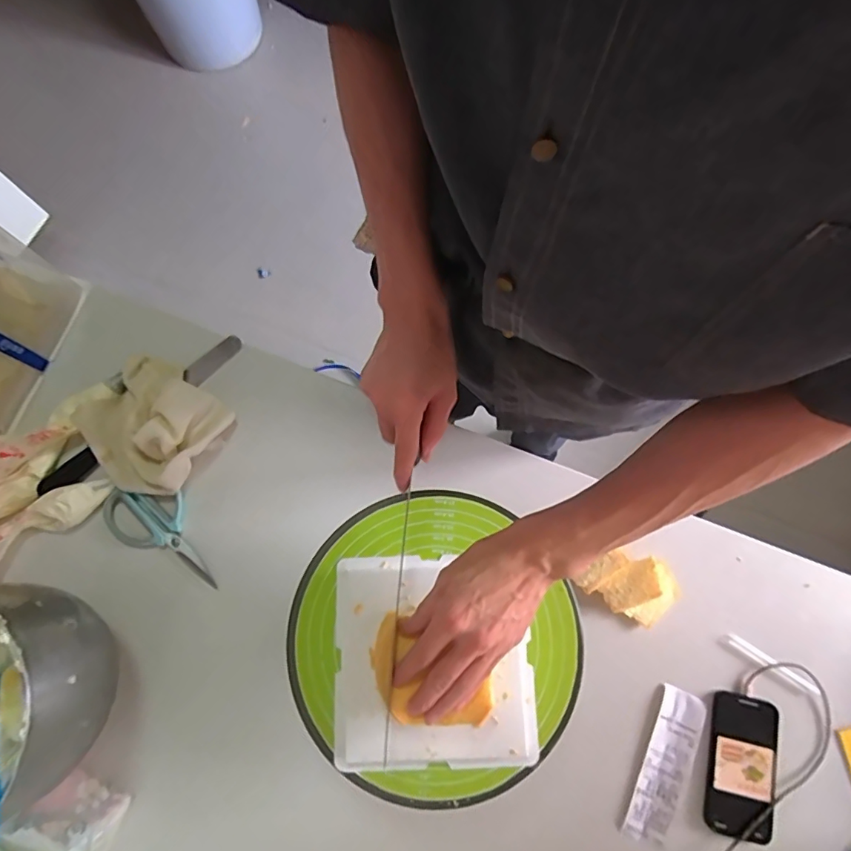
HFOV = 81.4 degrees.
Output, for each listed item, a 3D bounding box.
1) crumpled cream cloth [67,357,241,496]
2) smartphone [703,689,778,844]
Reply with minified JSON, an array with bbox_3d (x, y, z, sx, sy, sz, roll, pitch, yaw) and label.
[{"bbox_3d":[-0.360,-0.002,0.643,0.172,0.059,0.155,38,79,8],"label":"crumpled cream cloth"},{"bbox_3d":[0.369,0.394,0.576,0.072,0.010,0.146,13,77,3],"label":"smartphone"}]

